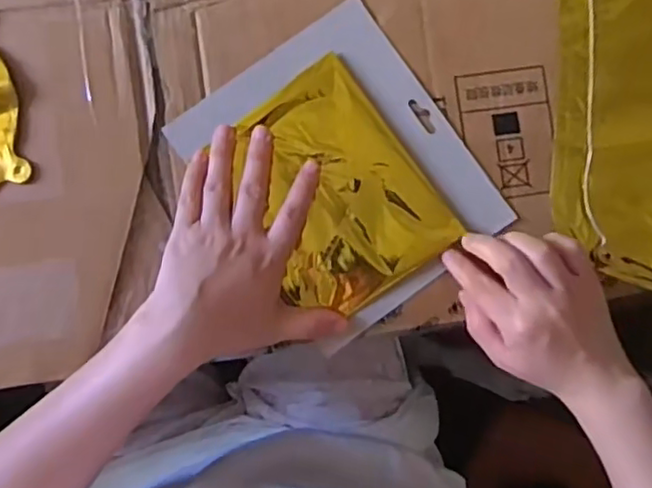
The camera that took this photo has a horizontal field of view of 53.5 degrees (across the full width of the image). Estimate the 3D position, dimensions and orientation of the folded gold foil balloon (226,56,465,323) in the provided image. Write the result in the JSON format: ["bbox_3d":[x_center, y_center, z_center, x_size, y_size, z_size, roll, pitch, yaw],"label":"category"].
[{"bbox_3d":[0.005,-0.035,0.446,0.118,0.008,0.152,-35,90,-5],"label":"folded gold foil balloon"}]

